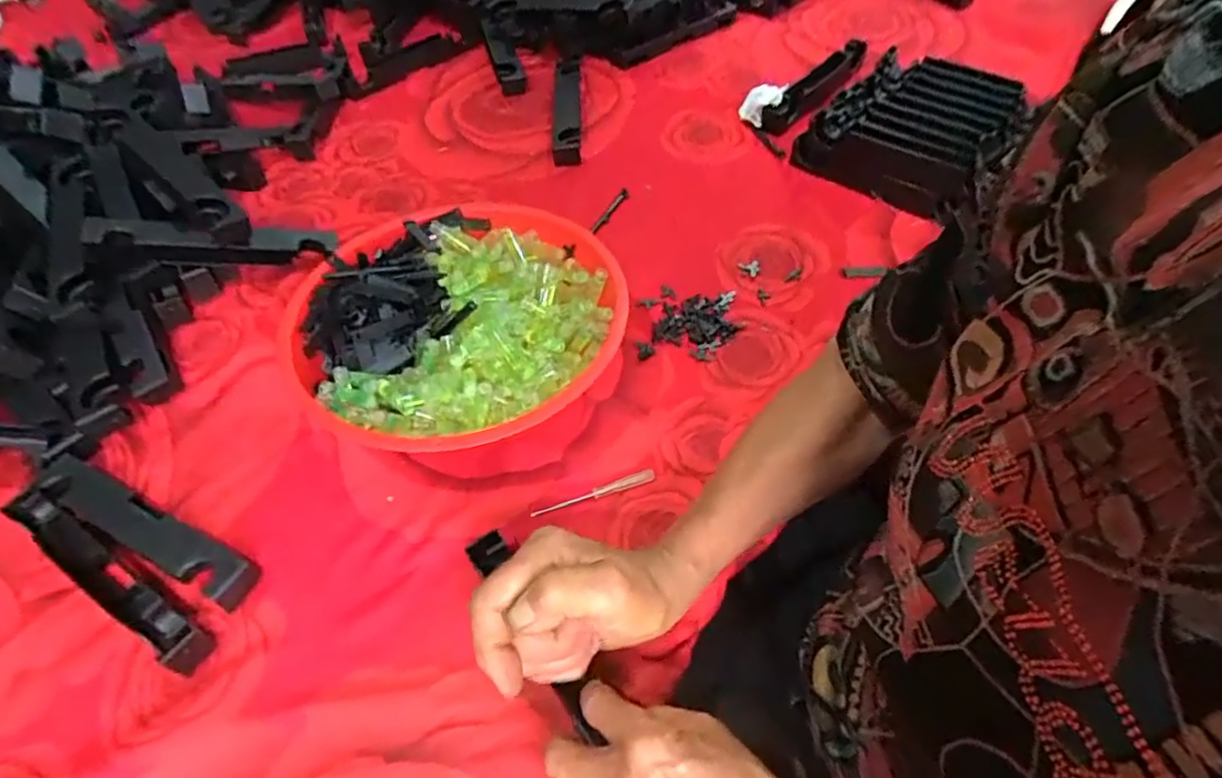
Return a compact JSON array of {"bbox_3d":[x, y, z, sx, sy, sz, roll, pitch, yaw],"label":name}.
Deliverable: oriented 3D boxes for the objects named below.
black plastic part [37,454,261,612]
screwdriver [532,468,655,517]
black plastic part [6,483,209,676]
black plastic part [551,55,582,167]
[{"bbox_3d":[-0.319,0.096,0.456,0.208,0.024,0.030,20,54,19],"label":"black plastic part"},{"bbox_3d":[-0.012,0.072,0.465,0.089,0.005,0.011,-18,51,-11],"label":"screwdriver"},{"bbox_3d":[-0.334,0.120,0.436,0.208,0.029,0.031,26,56,23],"label":"black plastic part"},{"bbox_3d":[-0.051,-0.331,0.784,0.030,0.028,0.215,-3,50,2],"label":"black plastic part"}]

